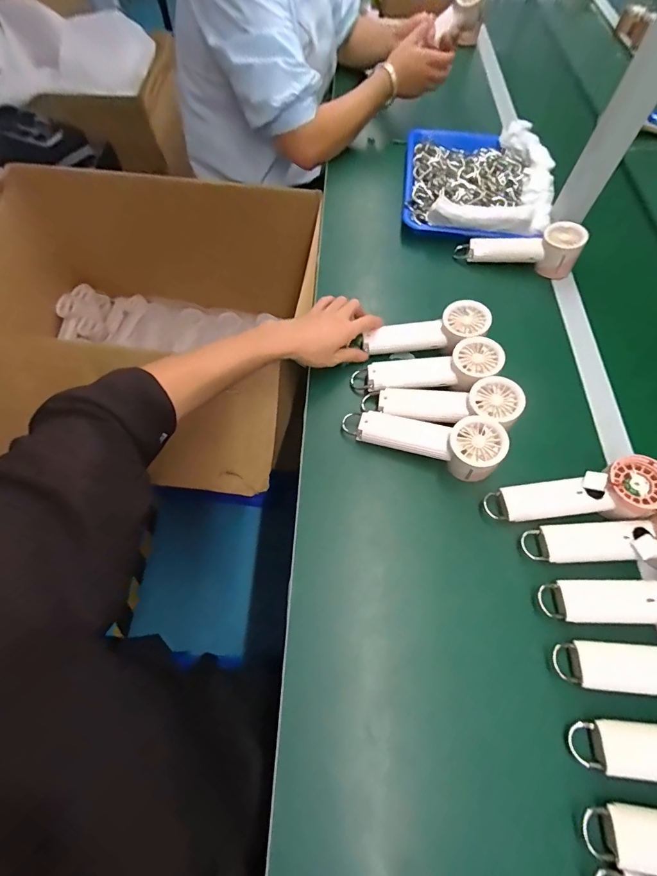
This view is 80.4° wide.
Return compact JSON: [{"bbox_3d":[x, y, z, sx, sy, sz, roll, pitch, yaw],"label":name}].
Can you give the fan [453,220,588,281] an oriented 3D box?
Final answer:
[{"bbox_3d":[0.318,-0.317,0.658,0.190,0.065,0.056,9,62,18],"label":"fan"}]

